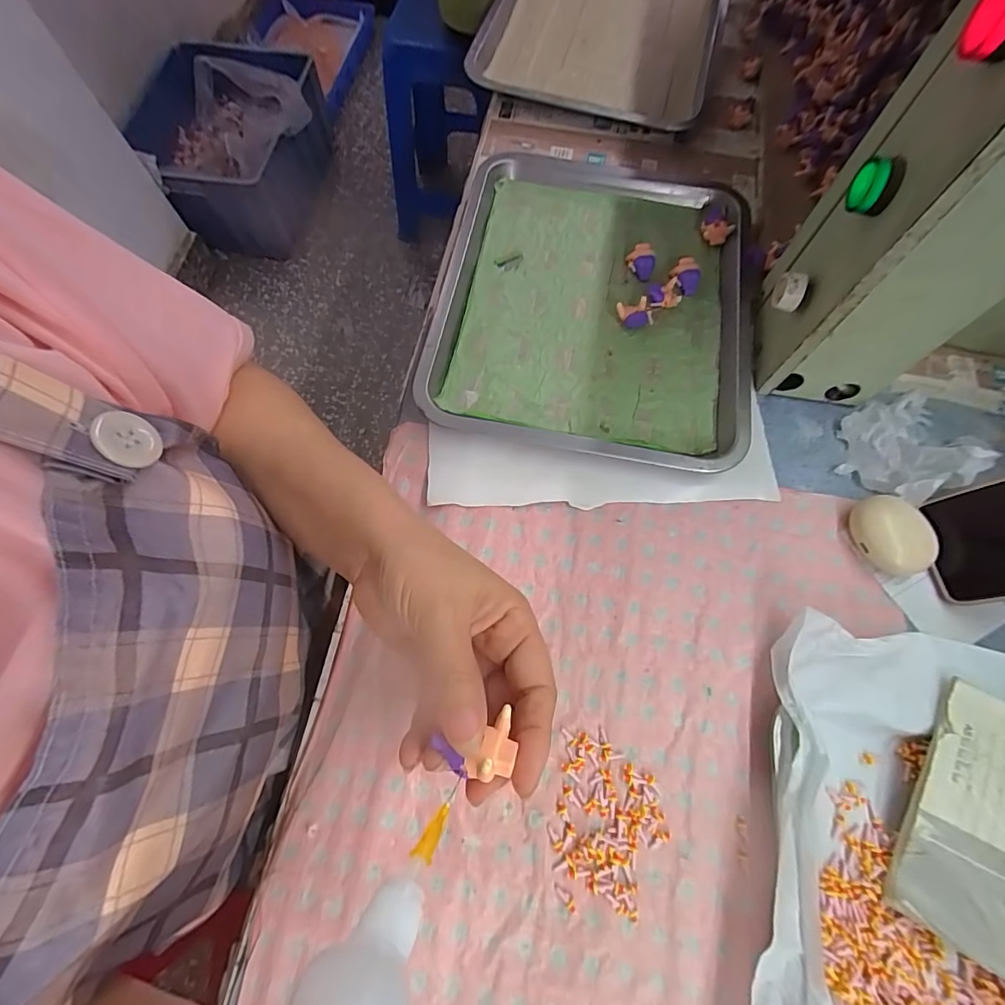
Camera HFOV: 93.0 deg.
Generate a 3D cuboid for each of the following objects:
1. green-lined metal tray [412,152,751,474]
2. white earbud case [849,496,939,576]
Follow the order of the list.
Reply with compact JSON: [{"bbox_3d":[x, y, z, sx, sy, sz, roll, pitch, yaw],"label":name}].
[{"bbox_3d":[0.088,-0.191,0.440,0.274,0.033,0.335,10,69,1],"label":"green-lined metal tray"},{"bbox_3d":[0.290,0.024,0.356,0.044,0.032,0.059,-16,71,-8],"label":"white earbud case"}]

